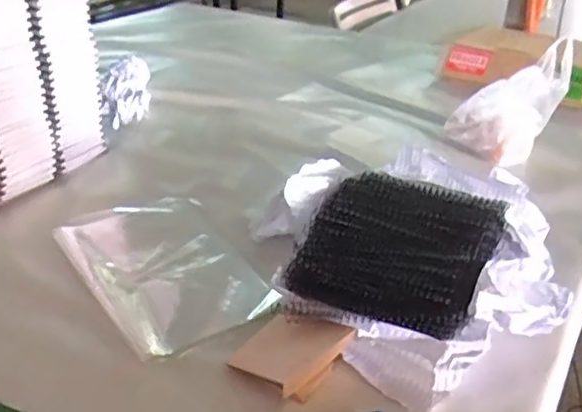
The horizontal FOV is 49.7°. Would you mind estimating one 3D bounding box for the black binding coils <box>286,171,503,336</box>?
[{"bbox_3d":[0.110,0.045,0.651,0.178,0.079,0.193,20,33,26],"label":"black binding coils"}]

